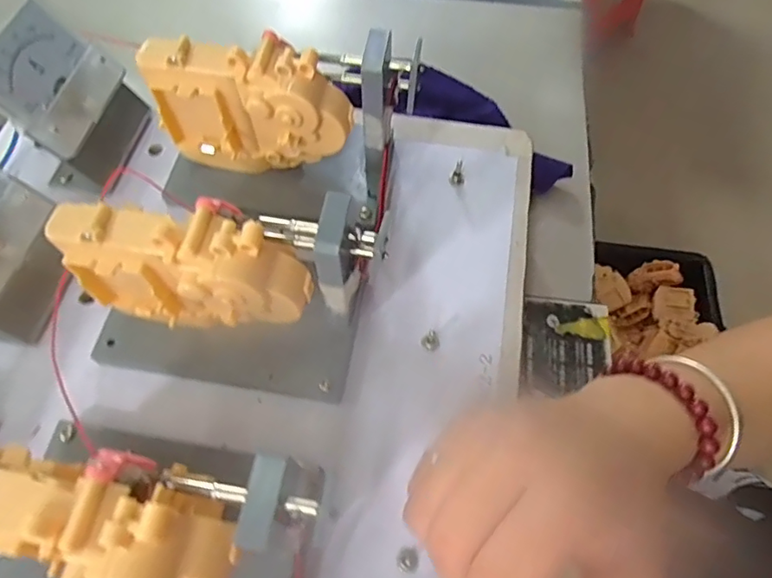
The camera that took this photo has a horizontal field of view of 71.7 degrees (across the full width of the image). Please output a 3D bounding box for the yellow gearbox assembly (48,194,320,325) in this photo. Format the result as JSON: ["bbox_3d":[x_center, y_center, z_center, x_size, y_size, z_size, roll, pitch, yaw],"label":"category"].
[{"bbox_3d":[-0.081,-0.006,0.225,0.100,0.065,0.038,14,63,6],"label":"yellow gearbox assembly"}]

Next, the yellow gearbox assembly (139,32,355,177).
[{"bbox_3d":[-0.067,-0.087,0.268,0.098,0.069,0.028,8,62,3],"label":"yellow gearbox assembly"}]

